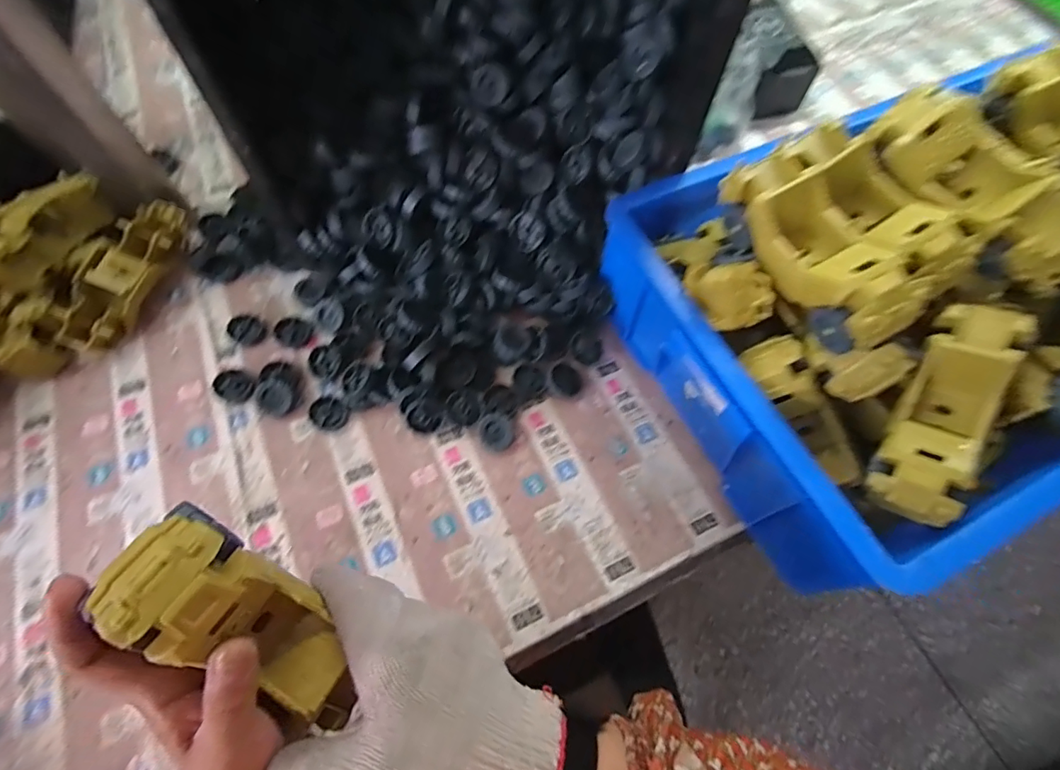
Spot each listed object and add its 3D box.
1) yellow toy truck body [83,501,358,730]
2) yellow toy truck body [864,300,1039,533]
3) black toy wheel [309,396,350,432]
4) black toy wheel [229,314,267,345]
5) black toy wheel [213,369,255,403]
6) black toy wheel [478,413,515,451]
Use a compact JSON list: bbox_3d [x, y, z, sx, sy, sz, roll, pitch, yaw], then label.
[{"bbox_3d":[-0.144,0.130,0.266,0.053,0.149,0.057,-37,40,-17],"label":"yellow toy truck body"},{"bbox_3d":[0.301,0.021,0.361,0.057,0.057,0.159,25,87,12],"label":"yellow toy truck body"},{"bbox_3d":[-0.207,0.029,0.510,0.038,0.009,0.034,32,68,11],"label":"black toy wheel"},{"bbox_3d":[-0.311,-0.061,0.545,0.040,0.011,0.033,41,70,15],"label":"black toy wheel"},{"bbox_3d":[-0.306,0.001,0.516,0.041,0.010,0.033,26,67,9],"label":"black toy wheel"},{"bbox_3d":[-0.033,0.048,0.506,0.037,0.016,0.037,0,93,-1],"label":"black toy wheel"}]

